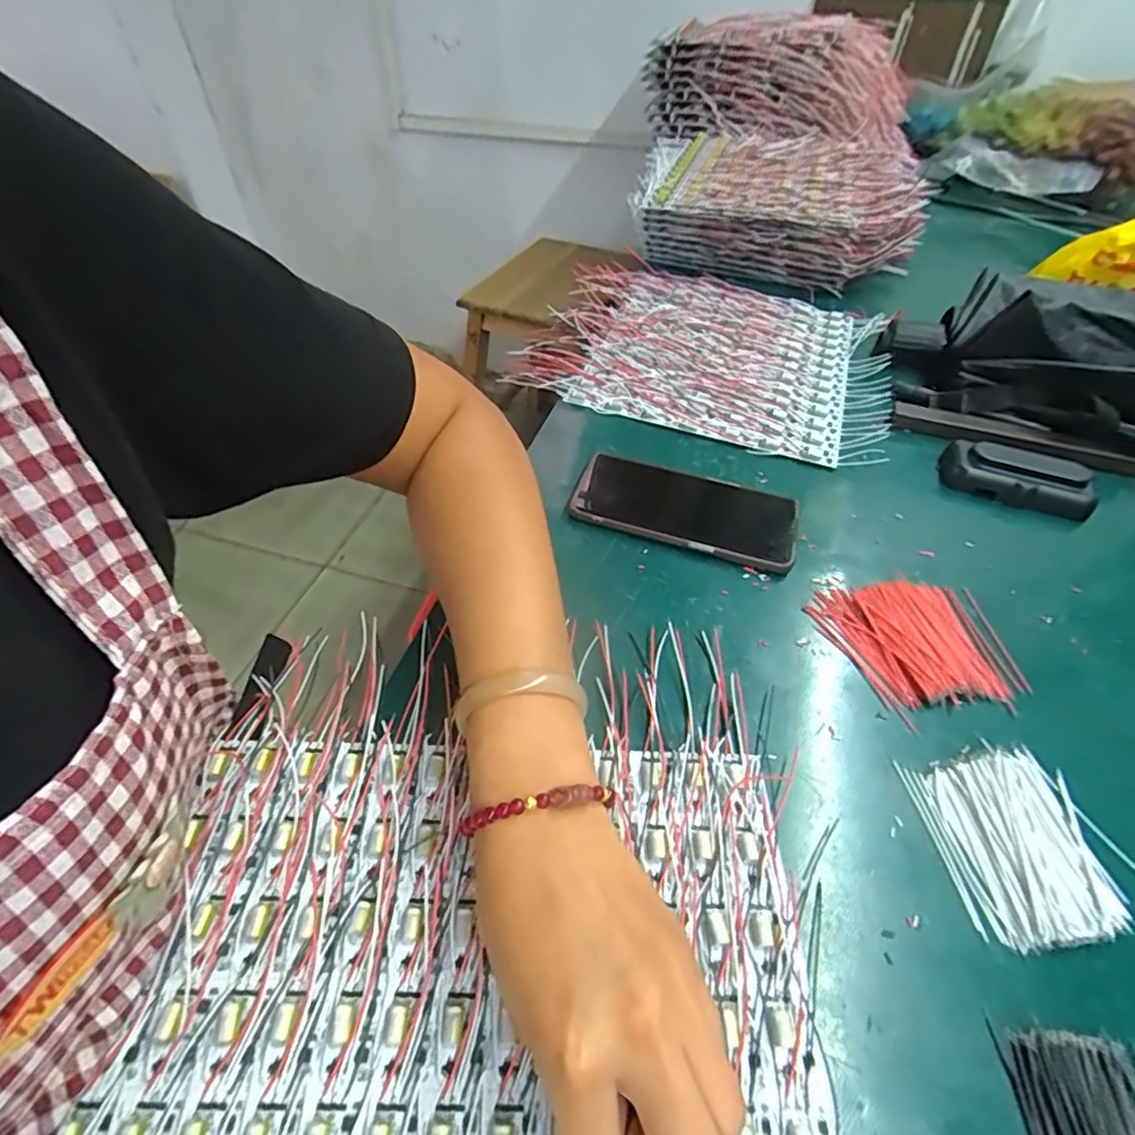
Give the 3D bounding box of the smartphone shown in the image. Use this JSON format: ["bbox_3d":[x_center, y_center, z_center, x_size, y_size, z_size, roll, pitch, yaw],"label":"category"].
[{"bbox_3d":[0.089,-0.048,0.447,0.162,0.014,0.079,17,52,11],"label":"smartphone"}]

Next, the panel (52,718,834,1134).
[{"bbox_3d":[-0.040,0.188,0.240,0.284,0.011,0.245,3,50,-1],"label":"panel"}]

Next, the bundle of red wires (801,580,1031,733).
[{"bbox_3d":[0.222,0.046,0.376,0.107,0.010,0.096,-8,51,-9],"label":"bundle of red wires"}]

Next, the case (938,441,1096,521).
[{"bbox_3d":[0.359,-0.071,0.472,0.104,0.035,0.041,26,54,18],"label":"case"}]

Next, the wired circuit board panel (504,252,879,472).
[{"bbox_3d":[0.141,-0.229,0.607,0.345,0.019,0.294,17,52,11],"label":"wired circuit board panel"}]

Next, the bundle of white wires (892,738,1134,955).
[{"bbox_3d":[0.231,0.135,0.296,0.093,0.010,0.088,-6,51,-8],"label":"bundle of white wires"}]

